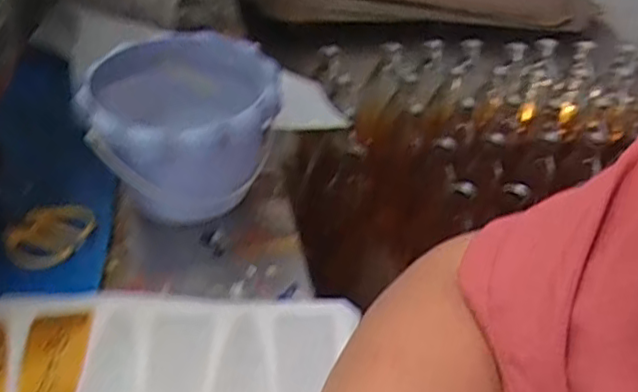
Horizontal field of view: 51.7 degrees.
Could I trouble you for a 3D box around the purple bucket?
[{"bbox_3d":[-0.118,-0.055,0.572,0.157,0.110,0.152,2,38,-6],"label":"purple bucket"}]

